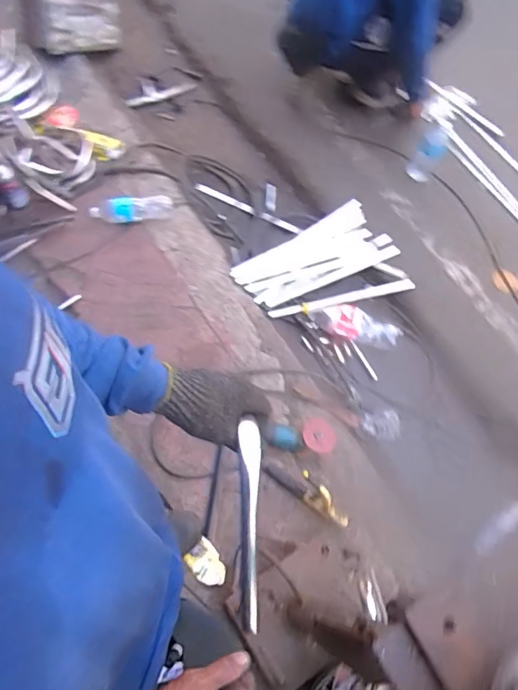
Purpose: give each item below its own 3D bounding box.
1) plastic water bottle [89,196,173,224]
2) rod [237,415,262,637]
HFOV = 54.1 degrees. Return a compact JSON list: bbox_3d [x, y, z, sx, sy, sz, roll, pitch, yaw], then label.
[{"bbox_3d":[-0.417,-0.446,1.673,0.262,0.059,0.072,-5,68,-8],"label":"plastic water bottle"},{"bbox_3d":[-0.010,0.191,0.550,0.022,0.022,0.212,0,82,-1],"label":"rod"}]

